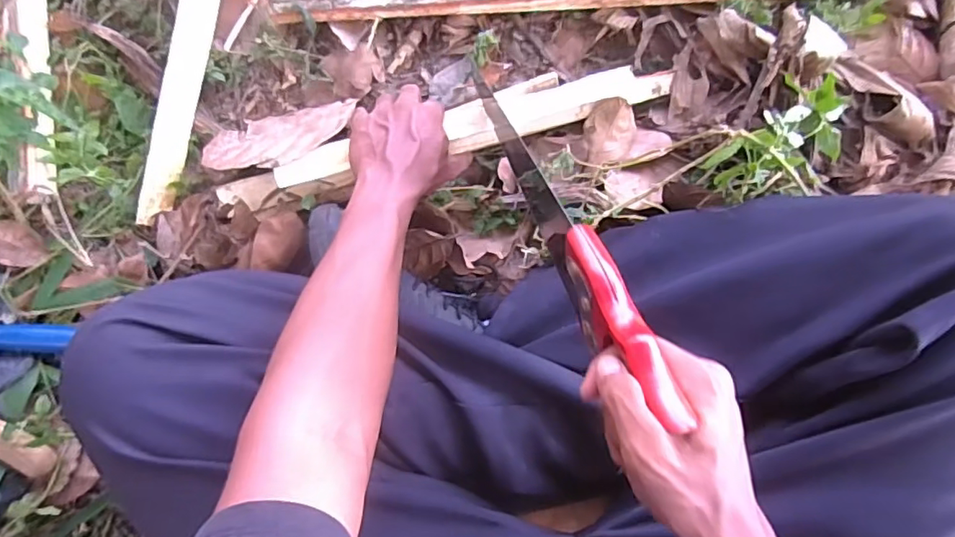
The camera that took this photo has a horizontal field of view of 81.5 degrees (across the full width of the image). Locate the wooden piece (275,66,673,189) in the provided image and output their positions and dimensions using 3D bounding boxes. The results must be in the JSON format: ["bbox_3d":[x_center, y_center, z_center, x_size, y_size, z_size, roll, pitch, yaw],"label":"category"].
[{"bbox_3d":[0.004,-0.144,0.548,0.397,0.027,0.044,-16,86,-7],"label":"wooden piece"}]

